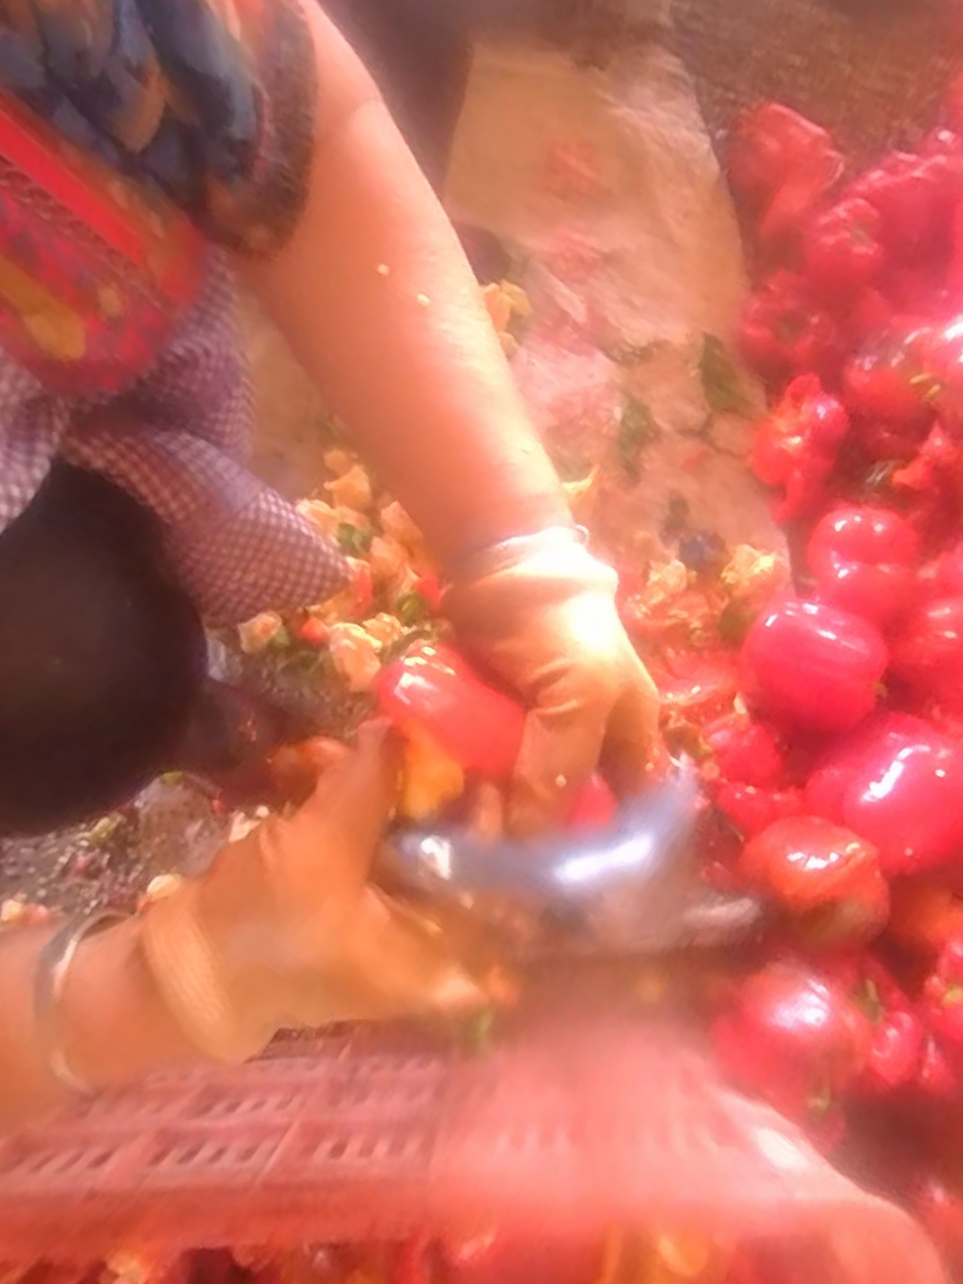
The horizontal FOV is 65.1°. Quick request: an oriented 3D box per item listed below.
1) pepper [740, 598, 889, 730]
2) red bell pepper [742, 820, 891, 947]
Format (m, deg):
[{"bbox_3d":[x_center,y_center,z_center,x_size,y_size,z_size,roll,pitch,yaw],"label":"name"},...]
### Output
[{"bbox_3d":[0.266,0.014,0.601,0.103,0.066,0.095,0,76,1],"label":"pepper"},{"bbox_3d":[0.239,0.175,0.556,0.085,0.075,0.083,0,76,1],"label":"red bell pepper"}]

